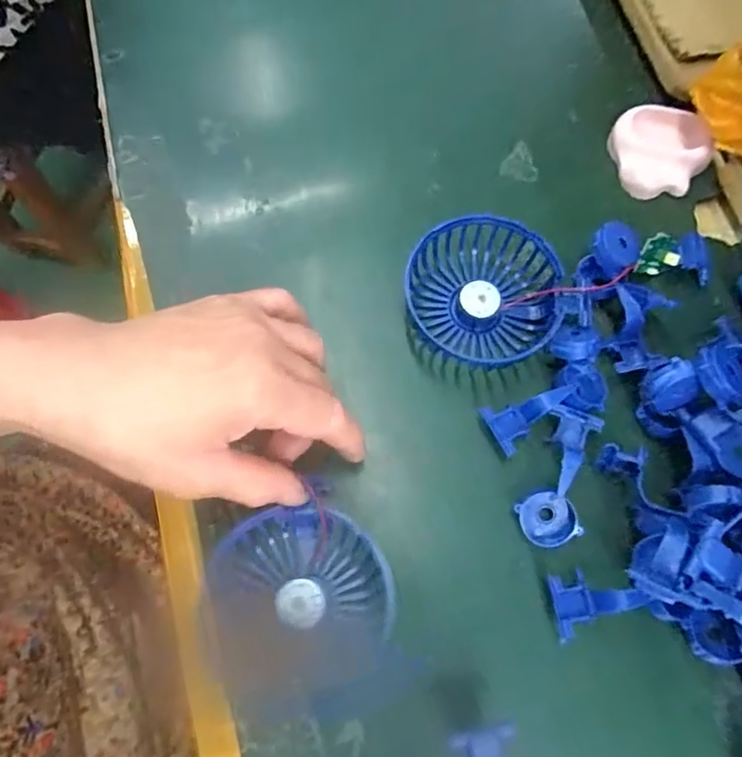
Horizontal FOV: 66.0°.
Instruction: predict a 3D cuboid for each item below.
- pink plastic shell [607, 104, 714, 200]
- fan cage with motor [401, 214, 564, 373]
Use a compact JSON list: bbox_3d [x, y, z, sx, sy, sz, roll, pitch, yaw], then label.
[{"bbox_3d":[0.187,-0.149,0.368,0.053,0.020,0.062,-12,73,-7],"label":"pink plastic shell"},{"bbox_3d":[0.068,-0.051,0.336,0.087,0.034,0.081,1,72,-3],"label":"fan cage with motor"}]

